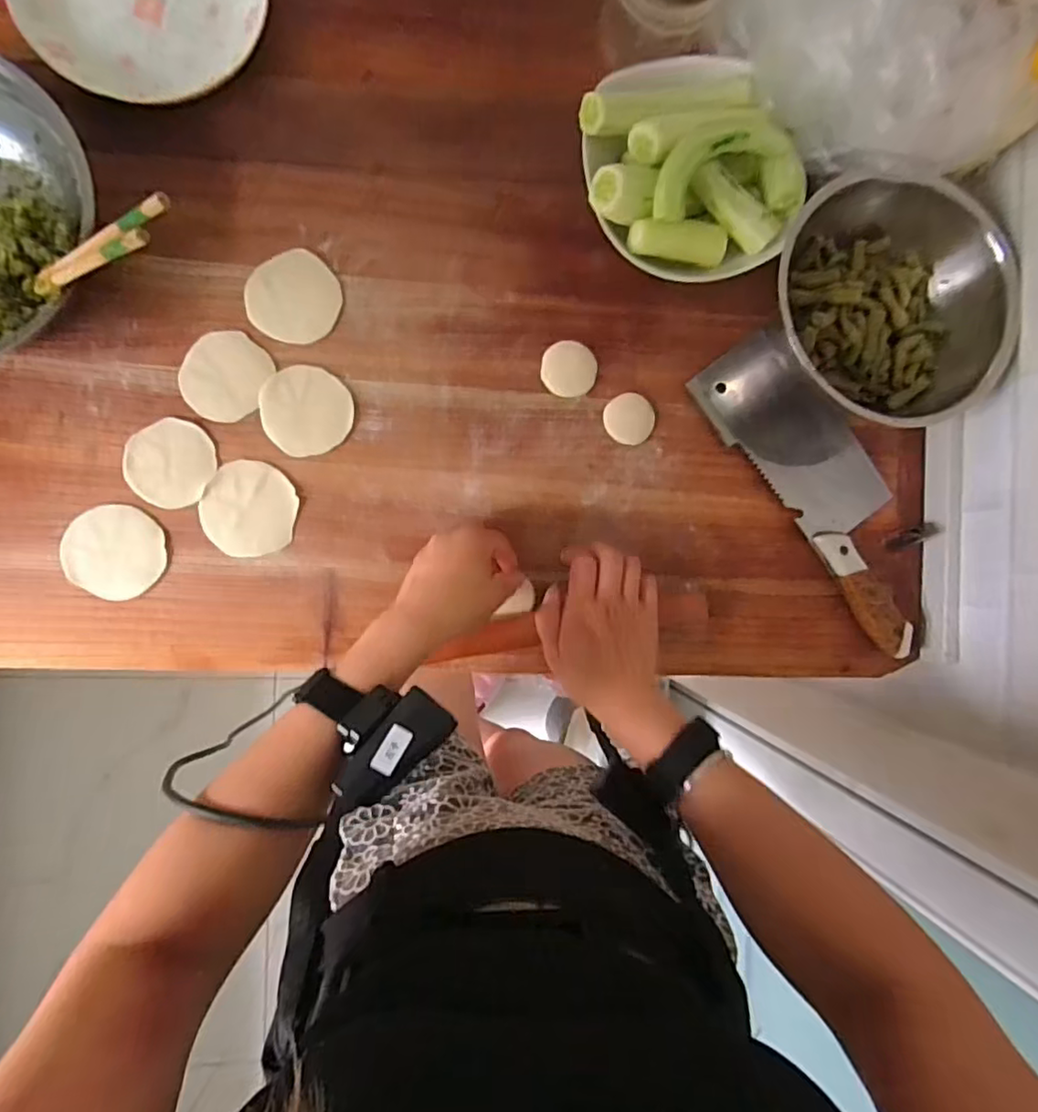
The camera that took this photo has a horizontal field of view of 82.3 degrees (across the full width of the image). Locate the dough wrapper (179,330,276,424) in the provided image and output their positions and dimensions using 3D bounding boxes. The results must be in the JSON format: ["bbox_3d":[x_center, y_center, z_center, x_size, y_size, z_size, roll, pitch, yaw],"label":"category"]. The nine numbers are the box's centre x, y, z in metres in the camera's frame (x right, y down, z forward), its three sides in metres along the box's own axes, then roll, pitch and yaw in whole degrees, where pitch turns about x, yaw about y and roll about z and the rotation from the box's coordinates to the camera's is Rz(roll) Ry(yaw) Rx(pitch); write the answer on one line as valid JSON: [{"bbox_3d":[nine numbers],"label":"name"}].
[{"bbox_3d":[-0.232,-0.143,0.470,0.063,0.004,0.068,0,92,-7],"label":"dough wrapper"}]

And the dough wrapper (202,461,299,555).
[{"bbox_3d":[-0.215,-0.037,0.474,0.070,0.004,0.073,0,92,-7],"label":"dough wrapper"}]

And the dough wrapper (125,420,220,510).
[{"bbox_3d":[-0.275,-0.074,0.466,0.066,0.004,0.066,0,92,-7],"label":"dough wrapper"}]

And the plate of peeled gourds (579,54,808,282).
[{"bbox_3d":[0.131,-0.302,0.466,0.161,0.080,0.153,0,91,-6],"label":"plate of peeled gourds"}]

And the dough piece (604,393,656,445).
[{"bbox_3d":[0.095,-0.119,0.508,0.043,0.006,0.042,0,92,-7],"label":"dough piece"}]

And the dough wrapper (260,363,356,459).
[{"bbox_3d":[-0.171,-0.118,0.478,0.069,0.004,0.070,0,92,-7],"label":"dough wrapper"}]

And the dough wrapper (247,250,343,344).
[{"bbox_3d":[-0.180,-0.207,0.475,0.071,0.004,0.068,0,92,-7],"label":"dough wrapper"}]

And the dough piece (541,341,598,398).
[{"bbox_3d":[0.043,-0.158,0.502,0.046,0.006,0.045,0,92,-7],"label":"dough piece"}]

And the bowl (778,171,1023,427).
[{"bbox_3d":[0.292,-0.193,0.492,0.202,0.072,0.164,26,89,-7],"label":"bowl"}]

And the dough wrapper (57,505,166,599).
[{"bbox_3d":[-0.315,-0.003,0.464,0.071,0.007,0.072,0,92,-7],"label":"dough wrapper"}]

